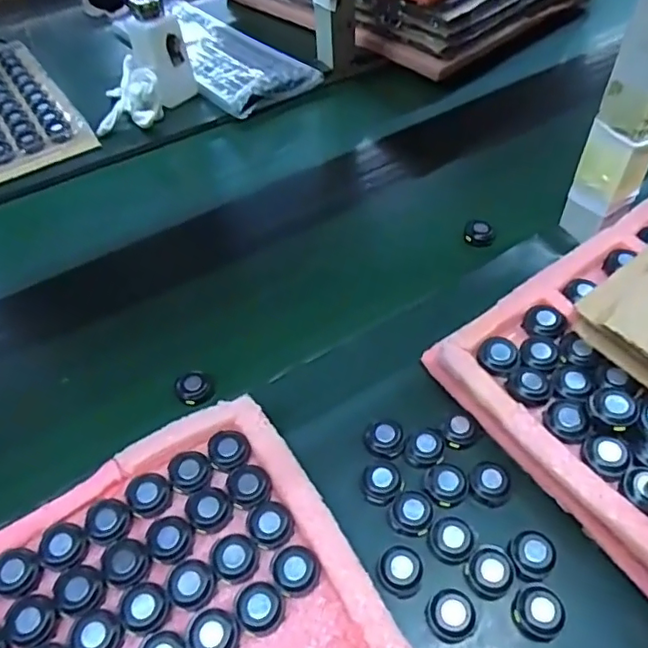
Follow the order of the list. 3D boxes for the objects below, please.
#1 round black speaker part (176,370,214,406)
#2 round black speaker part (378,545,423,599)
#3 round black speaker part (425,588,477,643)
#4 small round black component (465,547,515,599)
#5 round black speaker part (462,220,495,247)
[{"bbox_3d":[-0.107,0.053,0.469,0.028,0.010,0.029,-2,50,3],"label":"round black speaker part"},{"bbox_3d":[0.051,0.161,0.370,0.027,0.014,0.030,-36,62,-23],"label":"round black speaker part"},{"bbox_3d":[0.079,0.181,0.351,0.028,0.012,0.028,0,54,0],"label":"round black speaker part"},{"bbox_3d":[0.107,0.161,0.367,0.028,0.009,0.030,0,54,0],"label":"small round black component"},{"bbox_3d":[0.157,-0.092,0.572,0.030,0.012,0.024,10,52,12],"label":"round black speaker part"}]

